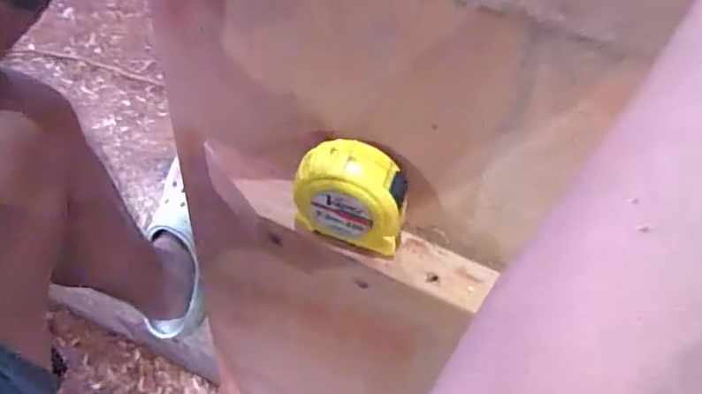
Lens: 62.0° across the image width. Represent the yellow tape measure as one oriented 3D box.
[{"bbox_3d":[-0.001,-0.003,0.402,0.078,0.070,0.044,16,55,13],"label":"yellow tape measure"}]

